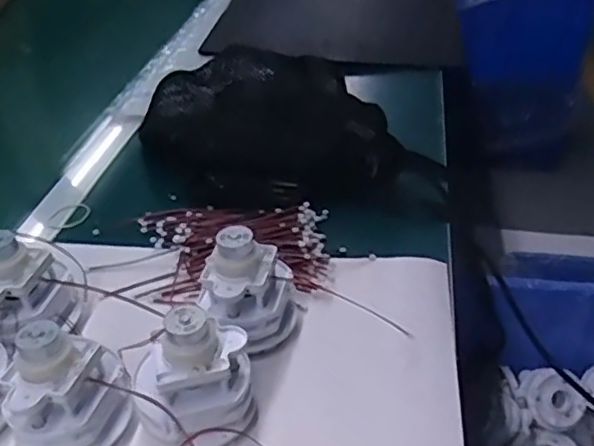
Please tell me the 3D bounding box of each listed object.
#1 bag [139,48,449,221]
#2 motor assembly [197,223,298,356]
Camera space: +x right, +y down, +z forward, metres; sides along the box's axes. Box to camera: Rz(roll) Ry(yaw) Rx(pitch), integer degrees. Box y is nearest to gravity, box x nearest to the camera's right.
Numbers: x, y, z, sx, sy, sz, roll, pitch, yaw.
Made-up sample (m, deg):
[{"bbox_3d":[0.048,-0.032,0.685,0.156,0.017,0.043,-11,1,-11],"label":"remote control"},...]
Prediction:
[{"bbox_3d":[-0.011,-0.087,0.581,0.290,0.094,0.121,12,38,19],"label":"bag"},{"bbox_3d":[-0.033,0.044,0.432,0.062,0.078,0.054,-6,36,-4],"label":"motor assembly"}]

